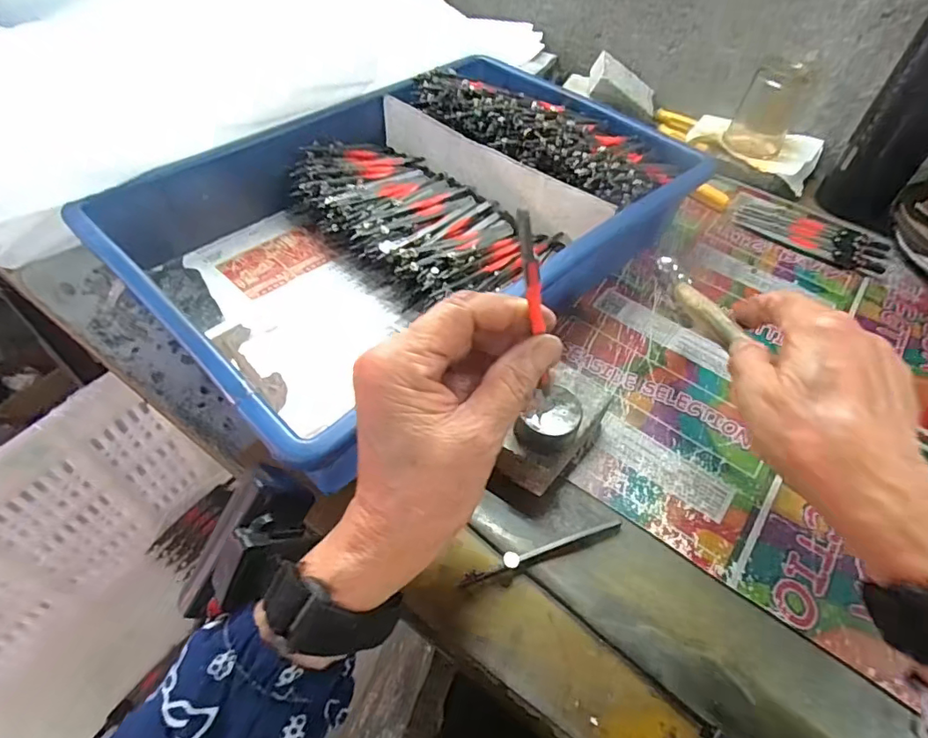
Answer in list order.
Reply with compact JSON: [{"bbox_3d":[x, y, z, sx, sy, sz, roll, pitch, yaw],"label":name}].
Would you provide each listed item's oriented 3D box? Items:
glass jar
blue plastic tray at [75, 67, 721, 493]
[{"bbox_3d":[0.325,-0.278,0.550,0.057,0.086,0.059,29,56,17],"label":"glass jar"},{"bbox_3d":[-0.036,-0.126,0.421,0.286,0.083,0.420,37,58,22],"label":"blue plastic tray"}]

